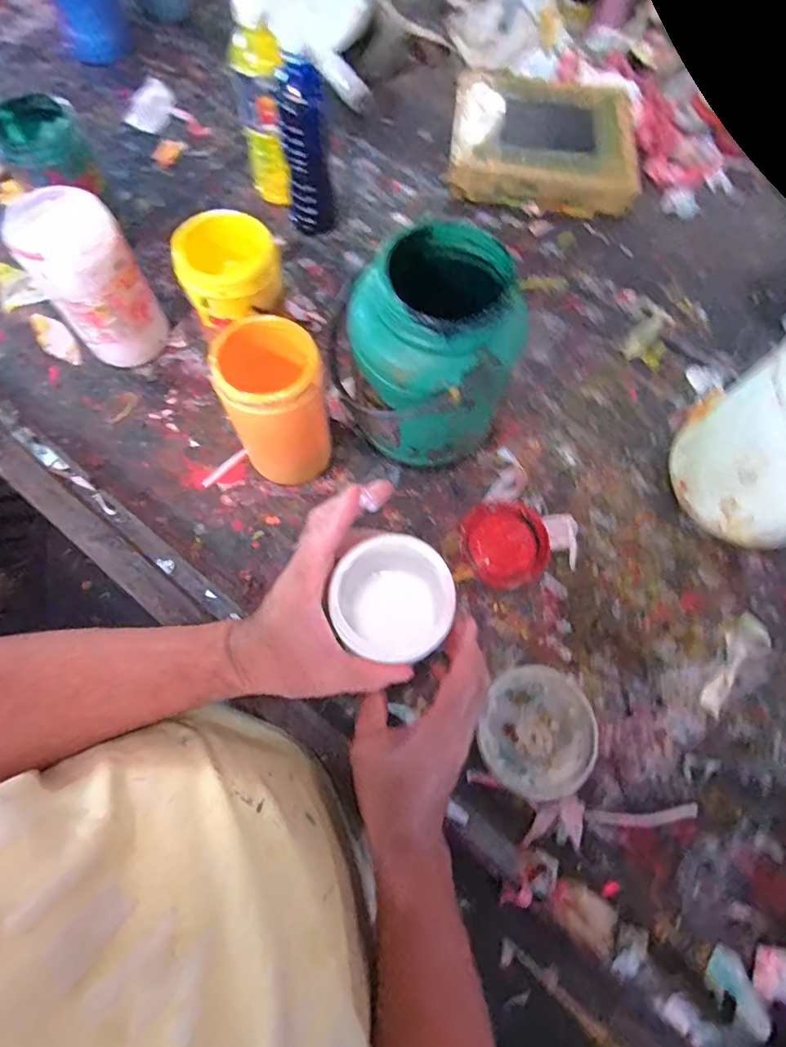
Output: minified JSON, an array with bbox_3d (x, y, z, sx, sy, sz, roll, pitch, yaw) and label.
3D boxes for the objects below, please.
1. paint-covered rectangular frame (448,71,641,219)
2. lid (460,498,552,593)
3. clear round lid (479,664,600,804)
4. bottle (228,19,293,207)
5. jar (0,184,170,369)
[{"bbox_3d":[0.222,-0.570,0.734,0.263,0.048,0.226,7,73,1],"label":"paint-covered rectangular frame"},{"bbox_3d":[0.124,0.021,0.550,0.093,0.010,0.097,0,73,-1],"label":"lid"},{"bbox_3d":[0.142,0.202,0.483,0.106,0.017,0.117,19,74,5],"label":"clear round lid"},{"bbox_3d":[-0.158,-0.489,0.626,0.062,0.196,0.071,-12,73,-4],"label":"bottle"},{"bbox_3d":[-0.323,-0.259,0.548,0.103,0.156,0.096,0,73,-1],"label":"jar"}]

